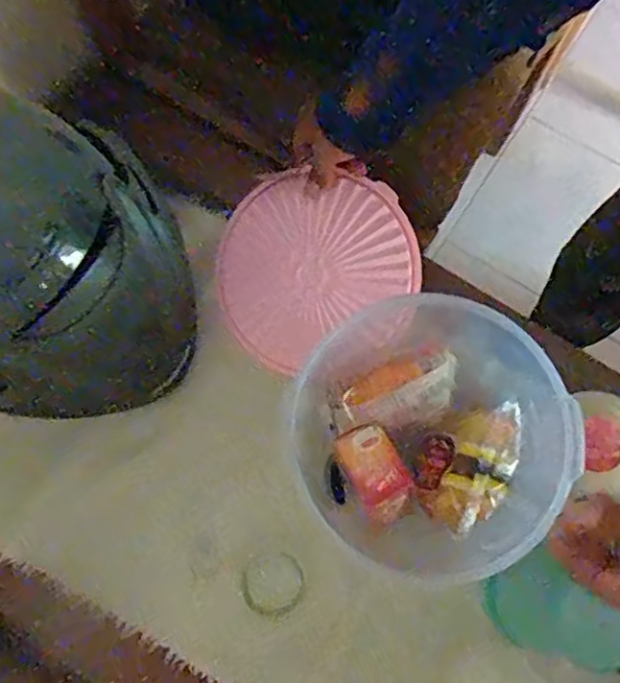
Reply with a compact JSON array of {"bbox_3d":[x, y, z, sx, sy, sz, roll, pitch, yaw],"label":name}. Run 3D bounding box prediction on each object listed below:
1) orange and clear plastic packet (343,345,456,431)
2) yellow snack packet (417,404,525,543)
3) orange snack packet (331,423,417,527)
[{"bbox_3d":[0.079,0.044,0.553,0.098,0.030,0.054,-21,77,-4],"label":"orange and clear plastic packet"},{"bbox_3d":[0.133,0.101,0.516,0.056,0.034,0.107,21,78,6],"label":"yellow snack packet"},{"bbox_3d":[0.053,0.103,0.506,0.042,0.022,0.077,-28,62,0],"label":"orange snack packet"}]

